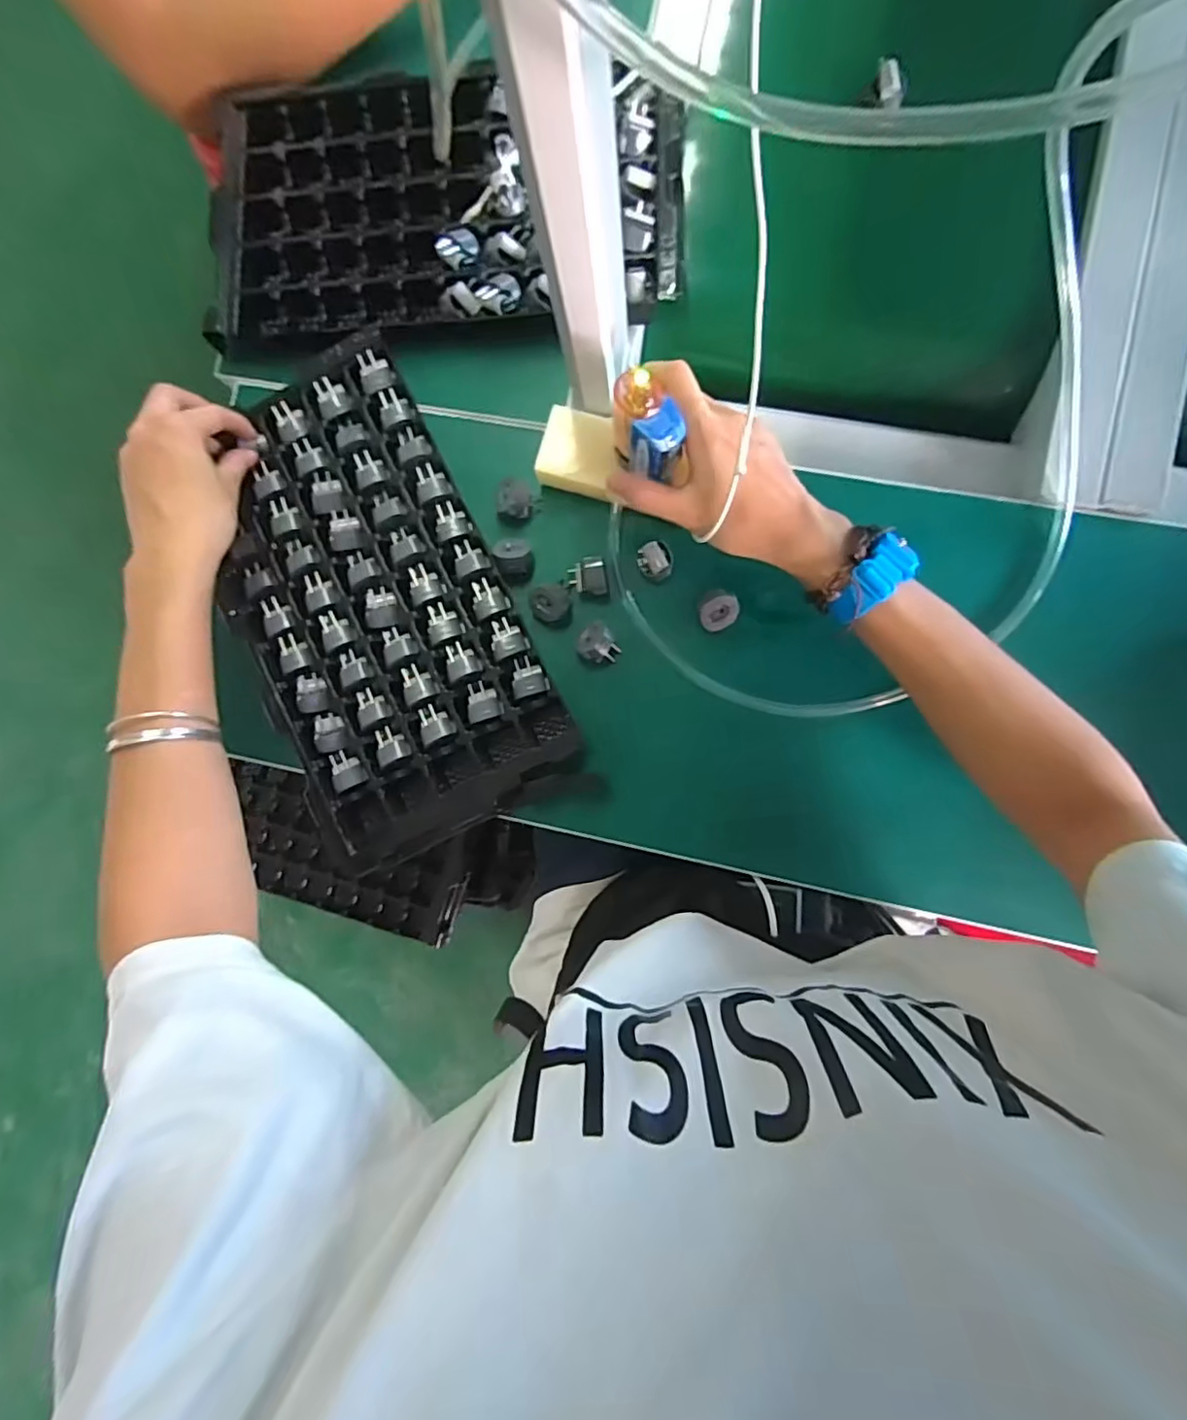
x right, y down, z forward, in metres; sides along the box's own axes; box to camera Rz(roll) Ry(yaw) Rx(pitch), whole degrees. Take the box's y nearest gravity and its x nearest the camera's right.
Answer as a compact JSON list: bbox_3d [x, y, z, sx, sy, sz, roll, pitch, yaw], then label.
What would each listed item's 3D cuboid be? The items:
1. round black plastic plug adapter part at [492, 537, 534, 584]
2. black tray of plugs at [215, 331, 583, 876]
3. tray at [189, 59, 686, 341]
[{"bbox_3d":[-0.057,-0.110,0.453,0.027,0.026,0.031,-20,85,5],"label":"round black plastic plug adapter part"},{"bbox_3d":[-0.165,-0.077,0.458,0.194,0.033,0.347,-27,87,2],"label":"black tray of plugs"},{"bbox_3d":[-0.116,-0.373,0.452,0.356,0.029,0.198,3,87,7],"label":"tray"}]

